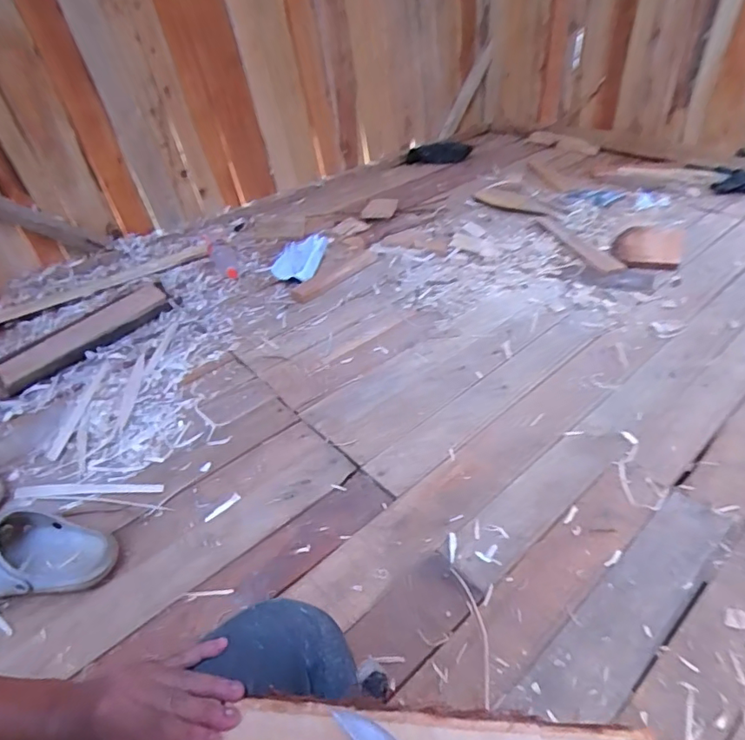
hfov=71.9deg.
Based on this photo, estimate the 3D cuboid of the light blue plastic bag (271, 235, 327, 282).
[{"bbox_3d":[-0.207,-0.315,1.441,0.121,0.018,0.228,2,40,9],"label":"light blue plastic bag"}]

